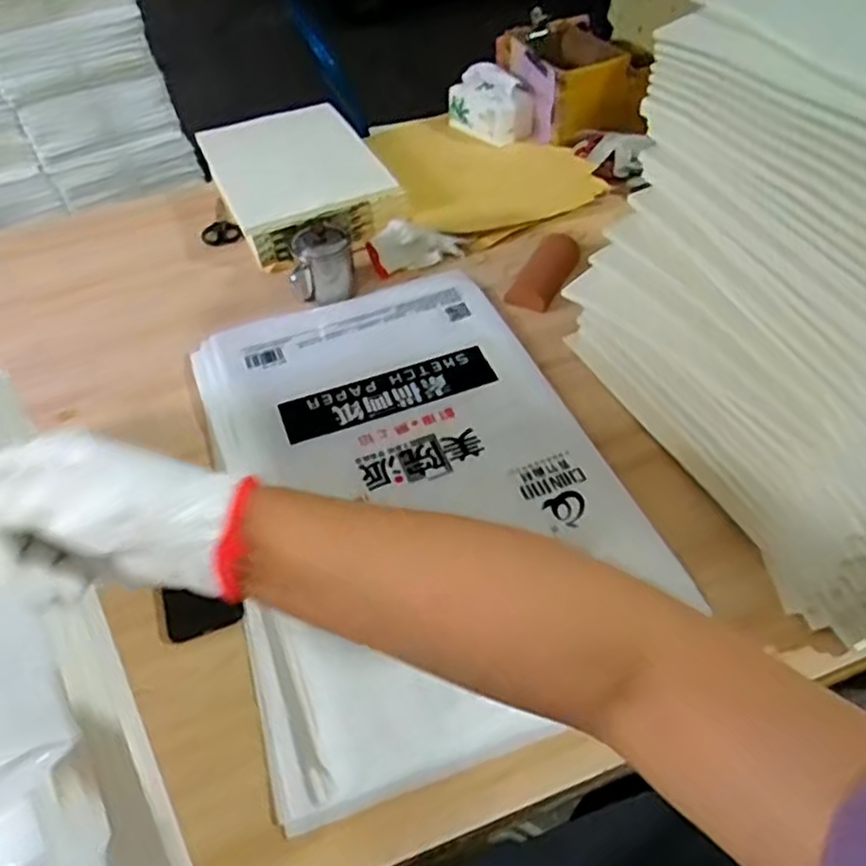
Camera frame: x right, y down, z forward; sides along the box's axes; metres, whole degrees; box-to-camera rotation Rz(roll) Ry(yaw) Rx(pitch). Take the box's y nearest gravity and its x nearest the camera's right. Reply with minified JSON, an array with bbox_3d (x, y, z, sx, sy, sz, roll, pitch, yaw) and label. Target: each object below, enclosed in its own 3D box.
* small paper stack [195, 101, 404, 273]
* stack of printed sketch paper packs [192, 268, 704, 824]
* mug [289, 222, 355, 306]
[{"bbox_3d":[-0.235,-0.448,1.267,0.268,0.068,0.400,-22,50,-15],"label":"small paper stack"},{"bbox_3d":[-0.034,0.030,0.871,0.434,0.026,0.707,-17,49,-11],"label":"stack of printed sketch paper packs"},{"bbox_3d":[-0.169,-0.259,1.101,0.094,0.097,0.094,-9,48,-4],"label":"mug"}]

